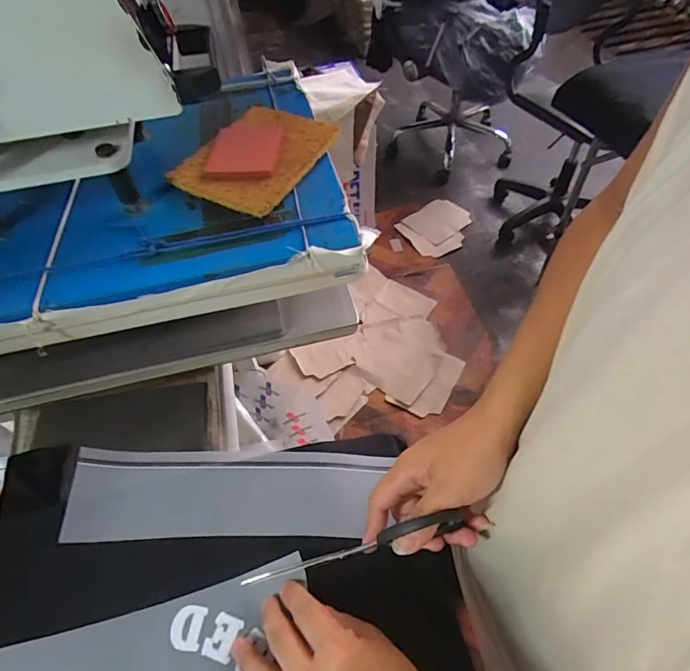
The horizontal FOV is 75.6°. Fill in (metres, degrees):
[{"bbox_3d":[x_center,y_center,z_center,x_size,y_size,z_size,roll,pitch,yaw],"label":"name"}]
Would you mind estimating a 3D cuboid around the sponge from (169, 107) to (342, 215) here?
[{"bbox_3d":[-0.102,-0.211,0.518,0.135,0.015,0.169,25,59,19],"label":"sponge"}]

